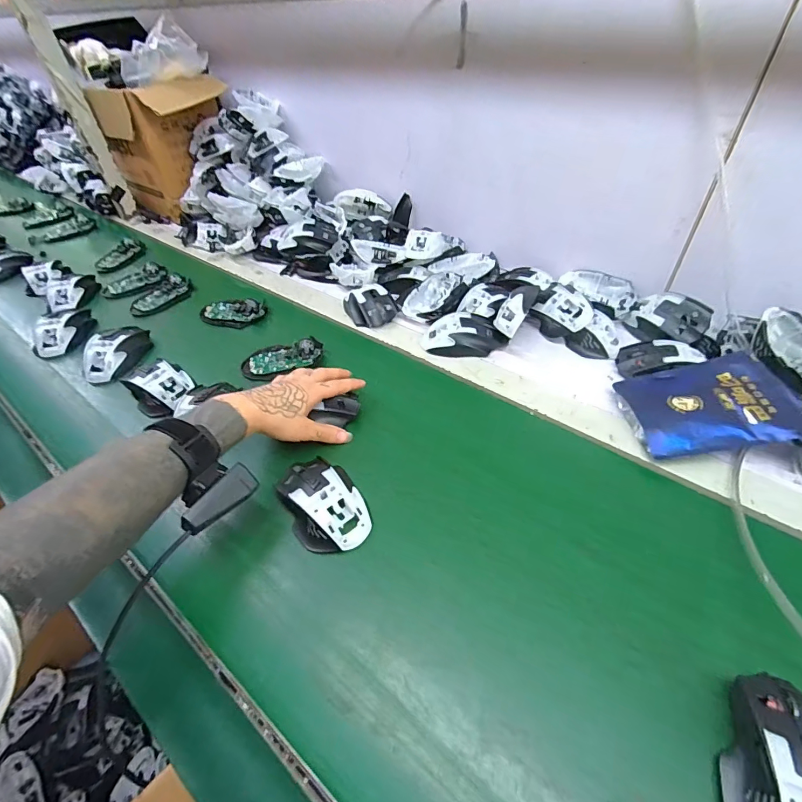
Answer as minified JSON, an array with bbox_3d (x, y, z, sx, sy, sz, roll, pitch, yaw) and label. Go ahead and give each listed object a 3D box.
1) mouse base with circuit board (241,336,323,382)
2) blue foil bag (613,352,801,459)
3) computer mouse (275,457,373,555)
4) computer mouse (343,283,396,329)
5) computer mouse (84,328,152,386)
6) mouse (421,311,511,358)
[{"bbox_3d":[-0.174,-0.065,0.617,0.114,0.027,0.059,-14,48,-9],"label":"mouse base with circuit board"},{"bbox_3d":[0.341,0.006,0.479,0.160,0.050,0.125,-1,47,3],"label":"blue foil bag"},{"bbox_3d":[-0.082,0.102,0.436,0.071,0.035,0.111,-29,51,-21],"label":"computer mouse"},{"bbox_3d":[-0.048,-0.155,0.678,0.070,0.033,0.084,-22,49,-15],"label":"computer mouse"},{"bbox_3d":[-0.429,-0.075,0.637,0.063,0.043,0.112,13,50,16],"label":"computer mouse"},{"bbox_3d":[0.091,-0.099,0.615,0.115,0.031,0.063,0,47,4],"label":"mouse"}]

